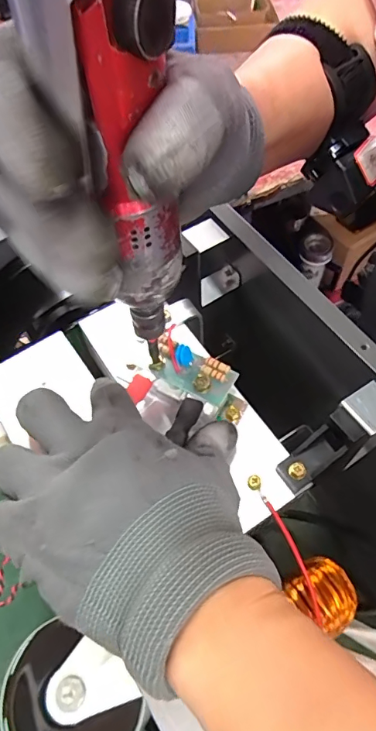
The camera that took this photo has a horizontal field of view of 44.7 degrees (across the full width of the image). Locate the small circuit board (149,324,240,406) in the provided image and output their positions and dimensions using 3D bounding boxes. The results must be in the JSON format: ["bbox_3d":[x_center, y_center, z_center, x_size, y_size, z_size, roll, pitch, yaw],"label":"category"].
[{"bbox_3d":[0.002,0.001,0.292,0.054,0.013,0.027,28,63,16],"label":"small circuit board"}]

